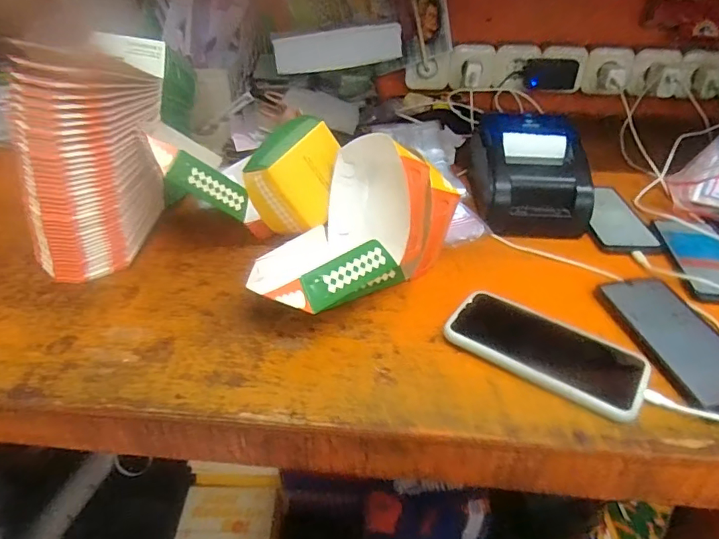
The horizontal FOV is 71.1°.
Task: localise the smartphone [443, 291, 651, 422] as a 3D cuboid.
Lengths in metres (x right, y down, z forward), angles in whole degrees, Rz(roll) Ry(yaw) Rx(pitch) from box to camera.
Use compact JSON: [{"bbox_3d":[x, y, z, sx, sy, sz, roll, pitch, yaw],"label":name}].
[{"bbox_3d":[0.164,0.071,0.450,0.166,0.012,0.073,24,42,28],"label":"smartphone"}]

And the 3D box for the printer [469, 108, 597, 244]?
[{"bbox_3d":[0.215,-0.127,0.653,0.134,0.100,0.165,1,36,1],"label":"printer"}]

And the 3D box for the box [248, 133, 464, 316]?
[{"bbox_3d":[-0.017,-0.036,0.511,0.130,0.122,0.218,27,44,31],"label":"box"}]

